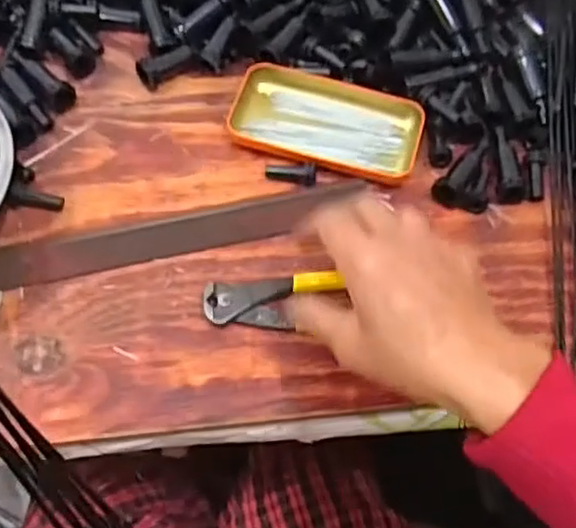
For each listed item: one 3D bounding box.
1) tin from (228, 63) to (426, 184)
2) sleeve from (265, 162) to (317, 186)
[{"bbox_3d":[0.030,-0.108,0.524,0.143,0.017,0.078,12,62,3],"label":"tin"},{"bbox_3d":[0.002,-0.069,0.509,0.038,0.014,0.013,6,62,0],"label":"sleeve"}]

